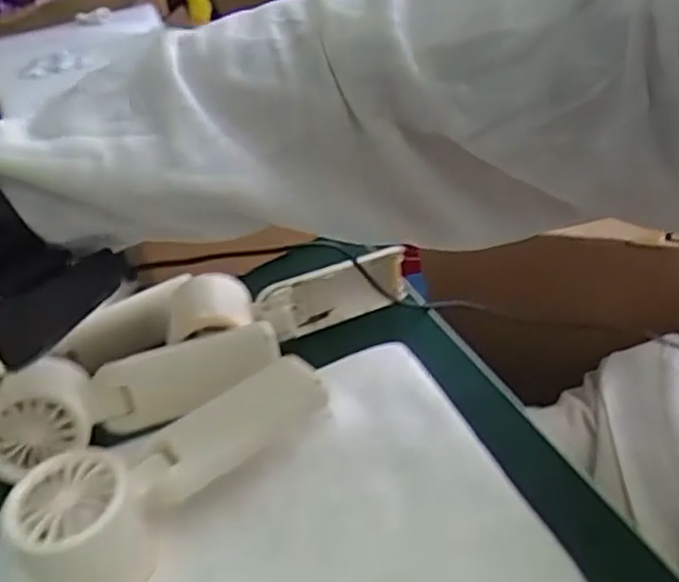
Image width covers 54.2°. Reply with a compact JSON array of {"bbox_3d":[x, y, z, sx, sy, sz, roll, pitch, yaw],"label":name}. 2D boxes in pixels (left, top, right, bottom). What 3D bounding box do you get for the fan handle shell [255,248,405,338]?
[{"bbox_3d":[-0.005,0.002,0.456,0.109,0.045,0.012,-22,39,-17],"label":"fan handle shell"}]

